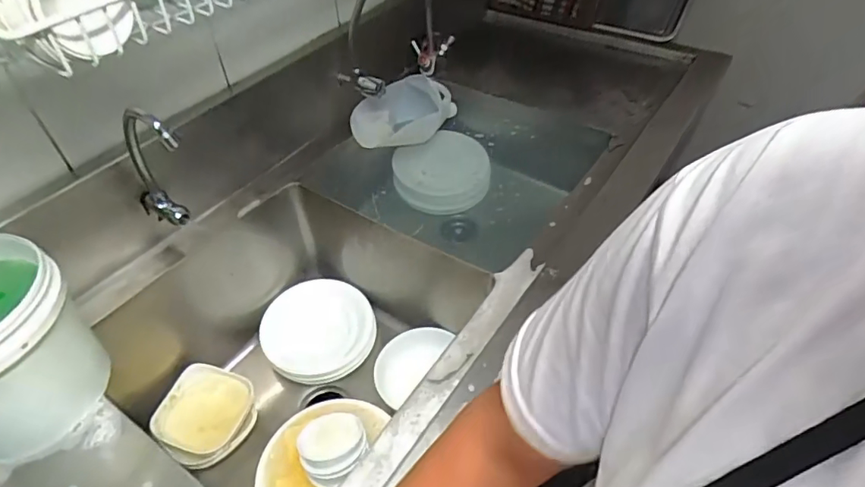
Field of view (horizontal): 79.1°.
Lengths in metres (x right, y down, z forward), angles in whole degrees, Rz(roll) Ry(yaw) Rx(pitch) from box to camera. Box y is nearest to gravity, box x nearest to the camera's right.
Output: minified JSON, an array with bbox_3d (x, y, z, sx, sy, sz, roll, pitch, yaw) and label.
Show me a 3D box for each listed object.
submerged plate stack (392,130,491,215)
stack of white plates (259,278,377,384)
[{"bbox_3d":[0.020,-0.174,1.209,0.219,0.090,0.198,-5,47,-2],"label":"submerged plate stack"},{"bbox_3d":[-0.238,0.177,1.107,0.231,0.071,0.217,-9,48,-6],"label":"stack of white plates"}]

